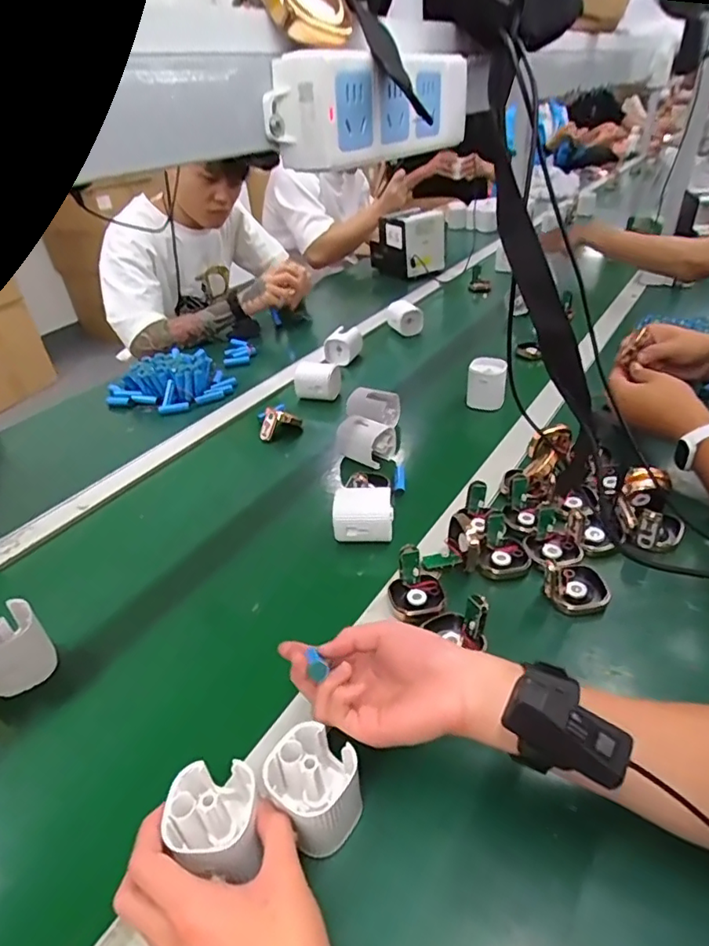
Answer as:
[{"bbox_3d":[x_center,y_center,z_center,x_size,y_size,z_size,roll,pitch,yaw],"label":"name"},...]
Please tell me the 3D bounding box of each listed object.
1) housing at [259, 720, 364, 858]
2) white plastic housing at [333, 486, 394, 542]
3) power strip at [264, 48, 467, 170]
[{"bbox_3d":[-0.026,0.213,0.372,0.053,0.062,0.056,-4,35,3],"label":"housing"},{"bbox_3d":[0.011,0.046,0.623,0.064,0.041,0.046,-2,36,7],"label":"white plastic housing"},{"bbox_3d":[0.016,-0.220,0.326,0.040,0.050,0.172,15,41,28],"label":"power strip"}]

